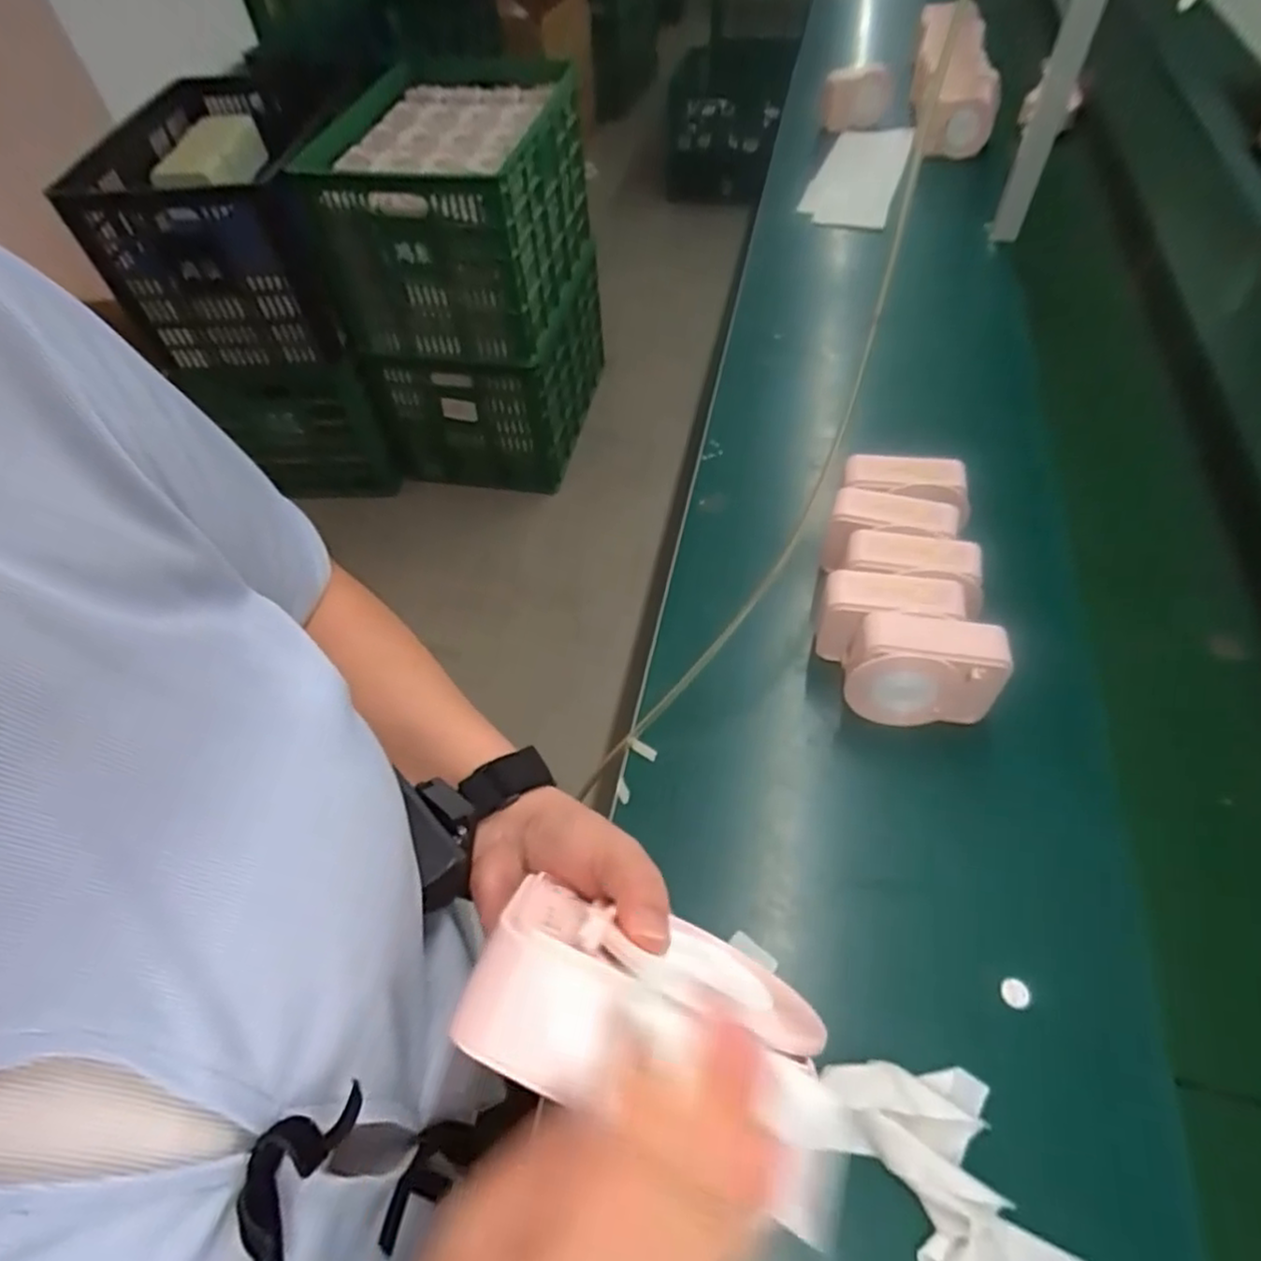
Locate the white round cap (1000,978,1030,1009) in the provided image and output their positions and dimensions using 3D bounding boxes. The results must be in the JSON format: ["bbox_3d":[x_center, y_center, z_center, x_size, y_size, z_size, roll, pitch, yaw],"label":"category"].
[{"bbox_3d":[0.299,0.283,0.555,0.017,0.014,0.021,-25,56,-13],"label":"white round cap"}]

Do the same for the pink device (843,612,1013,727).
[{"bbox_3d":[0.271,0.042,0.669,0.132,0.102,0.066,8,55,10],"label":"pink device"}]

